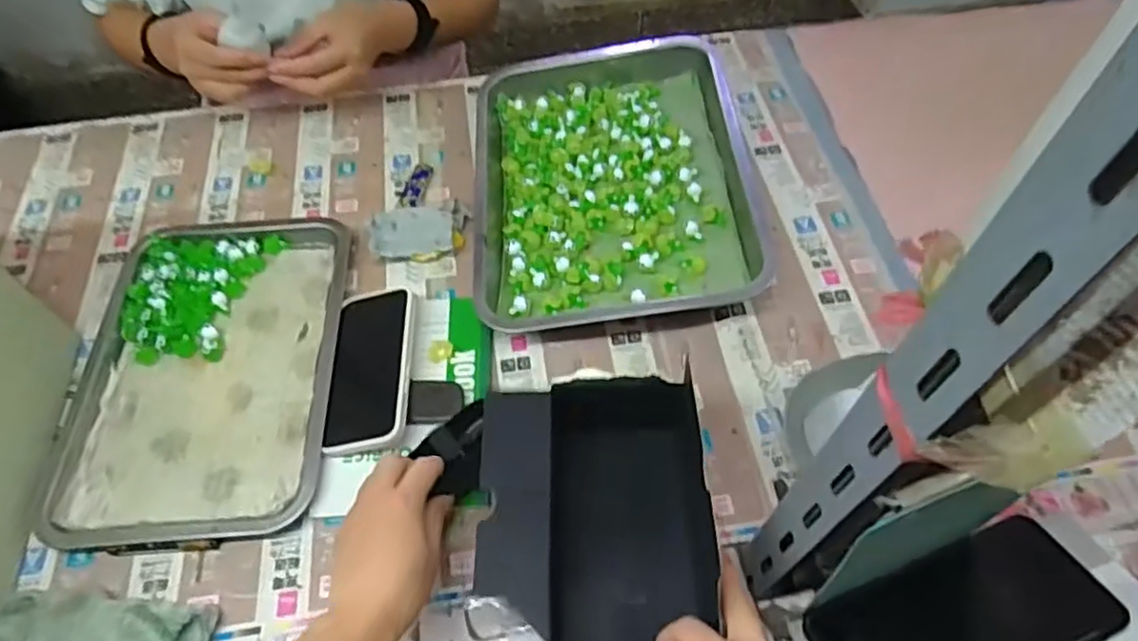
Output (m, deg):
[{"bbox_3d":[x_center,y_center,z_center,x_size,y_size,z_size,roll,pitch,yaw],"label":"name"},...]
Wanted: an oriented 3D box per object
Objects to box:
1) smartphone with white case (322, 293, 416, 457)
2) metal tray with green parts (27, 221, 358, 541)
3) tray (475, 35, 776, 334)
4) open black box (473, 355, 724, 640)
[{"bbox_3d":[-0.166,0.039,0.568,0.071,0.013,0.150,-15,56,13],"label":"smartphone with white case"},{"bbox_3d":[-0.308,0.033,0.586,0.208,0.023,0.305,-5,56,1],"label":"metal tray with green parts"},{"bbox_3d":[0.042,-0.153,0.672,0.262,0.048,0.339,-5,56,1],"label":"tray"},{"bbox_3d":[0.021,0.137,0.468,0.155,0.068,0.189,-3,56,2],"label":"open black box"}]

